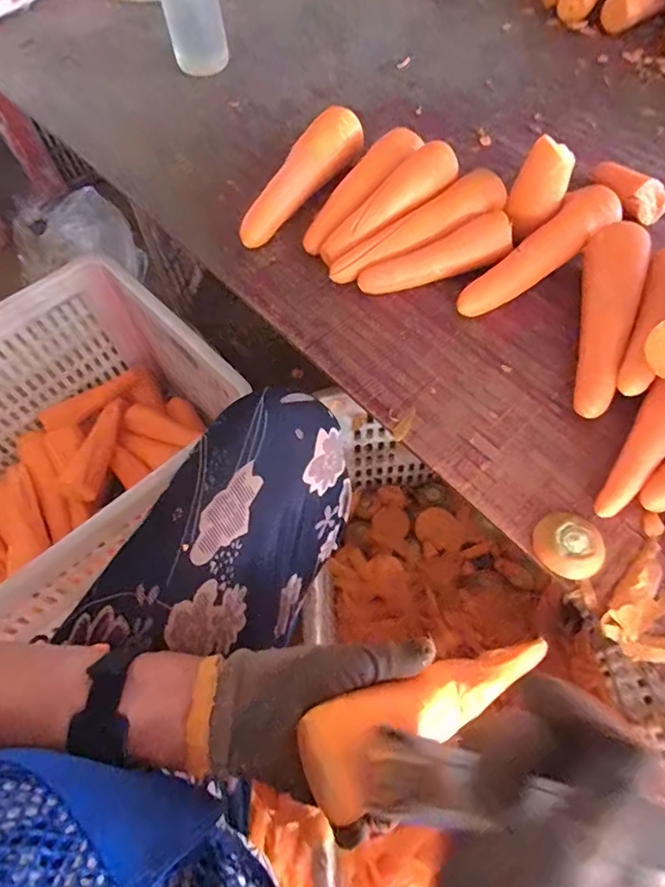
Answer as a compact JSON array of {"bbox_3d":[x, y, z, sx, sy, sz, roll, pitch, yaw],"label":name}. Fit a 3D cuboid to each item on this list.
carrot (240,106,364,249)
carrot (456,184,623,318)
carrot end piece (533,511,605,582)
[{"bbox_3d":[-0.043,-0.322,0.603,0.051,0.056,0.213,36,69,19],"label":"carrot"},{"bbox_3d":[0.217,-0.196,0.534,0.200,0.055,0.049,-36,66,-16],"label":"carrot"},{"bbox_3d":[0.195,0.084,0.418,0.053,0.014,0.051,-1,62,2],"label":"carrot end piece"}]

